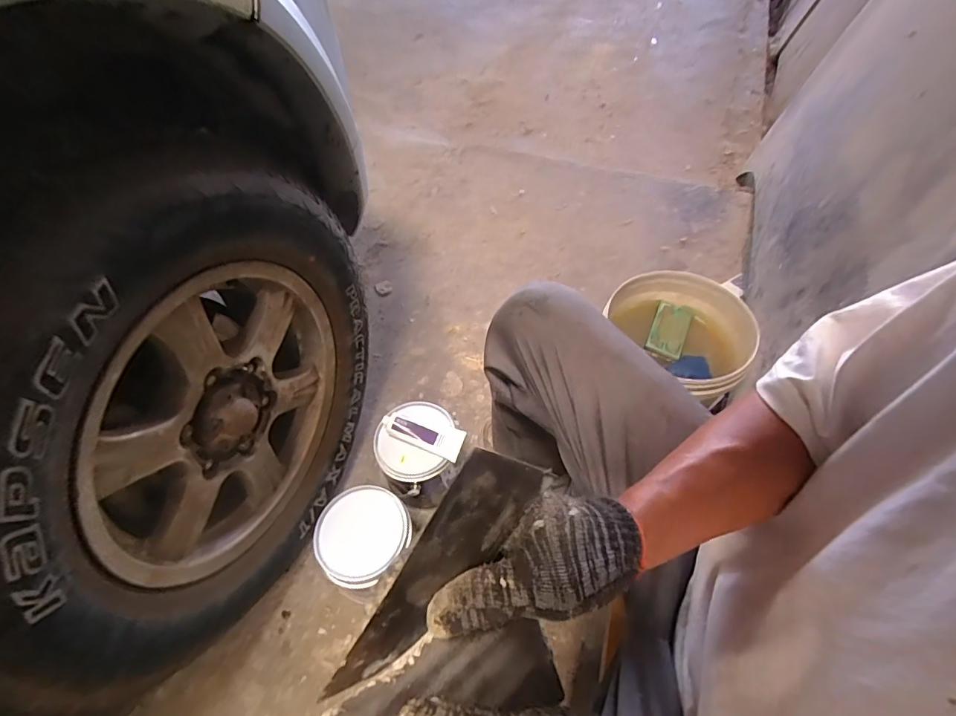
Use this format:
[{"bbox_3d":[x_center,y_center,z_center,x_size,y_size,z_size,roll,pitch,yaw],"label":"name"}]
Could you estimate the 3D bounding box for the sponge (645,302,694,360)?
[{"bbox_3d":[0.373,-0.058,0.900,0.068,0.022,0.127,20,57,13],"label":"sponge"}]

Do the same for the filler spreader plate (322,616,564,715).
[{"bbox_3d":[-0.017,0.170,0.221,0.116,0.009,0.066,-28,64,-32],"label":"filler spreader plate"}]

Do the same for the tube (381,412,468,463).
[{"bbox_3d":[-0.093,0.124,0.768,0.133,0.030,0.052,15,56,9],"label":"tube"}]

